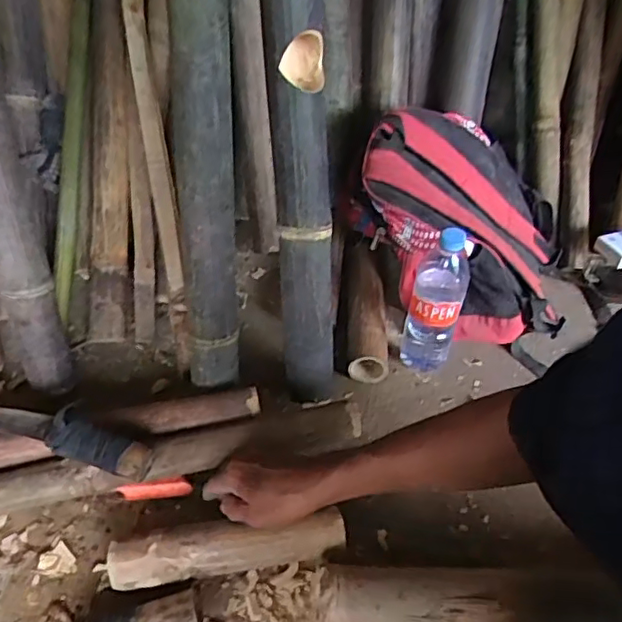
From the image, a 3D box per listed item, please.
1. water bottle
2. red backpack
[{"bbox_3d":[0.172,-0.011,0.830,0.068,0.232,0.067,13,45,11],"label":"water bottle"},{"bbox_3d":[0.243,-0.145,0.942,0.322,0.210,0.323,15,44,13],"label":"red backpack"}]

